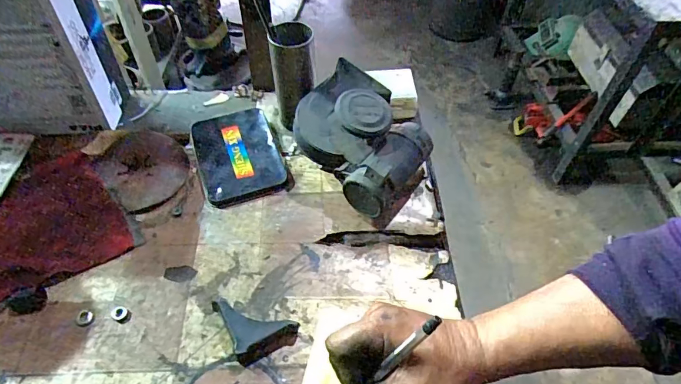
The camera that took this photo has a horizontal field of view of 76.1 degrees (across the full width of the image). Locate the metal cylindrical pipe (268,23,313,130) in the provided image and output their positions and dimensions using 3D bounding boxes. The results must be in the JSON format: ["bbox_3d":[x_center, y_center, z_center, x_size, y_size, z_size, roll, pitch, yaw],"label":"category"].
[{"bbox_3d":[-0.054,-0.137,0.519,0.046,0.116,0.047,1,52,-1],"label":"metal cylindrical pipe"}]

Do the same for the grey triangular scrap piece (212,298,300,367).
[{"bbox_3d":[-0.079,0.126,0.382,0.075,0.027,0.042,9,52,5],"label":"grey triangular scrap piece"}]

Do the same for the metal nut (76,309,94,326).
[{"bbox_3d":[-0.234,0.114,0.398,0.016,0.004,0.014,30,56,20],"label":"metal nut"}]

